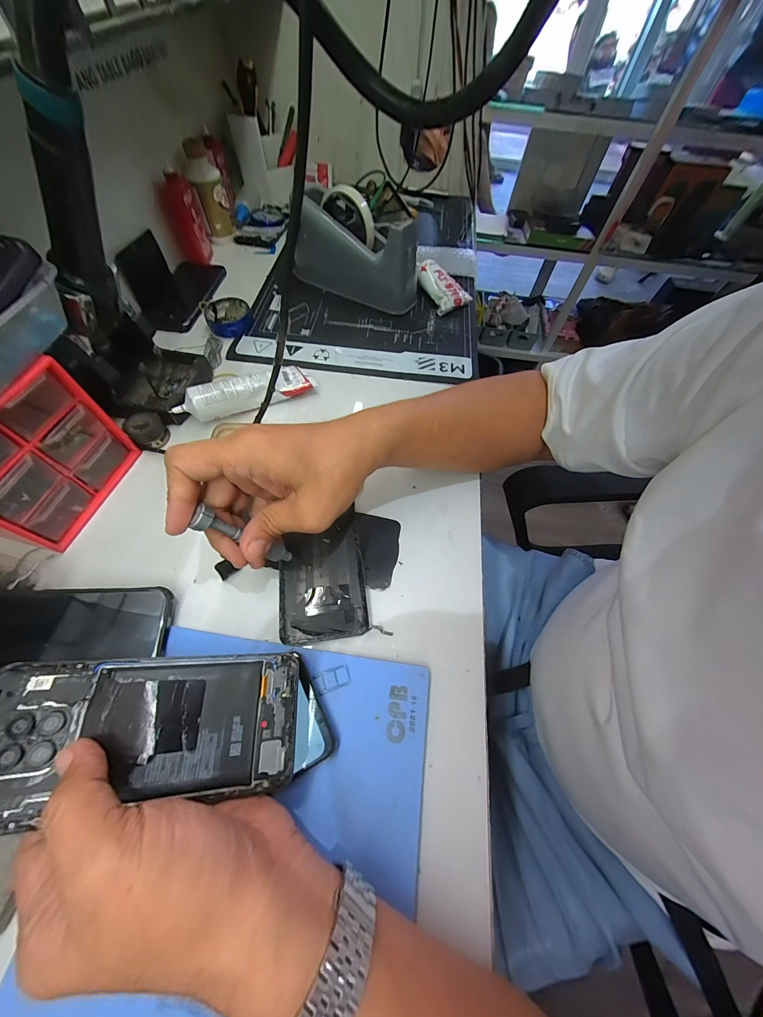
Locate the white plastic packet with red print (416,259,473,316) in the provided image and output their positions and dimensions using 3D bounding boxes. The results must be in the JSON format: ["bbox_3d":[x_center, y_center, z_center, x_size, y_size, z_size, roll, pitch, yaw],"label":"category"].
[{"bbox_3d":[0.089,-0.348,0.501,0.057,0.017,0.093,-35,82,-7],"label":"white plastic packet with red print"}]

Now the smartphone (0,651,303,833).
[{"bbox_3d":[-0.130,0.122,0.183,0.161,0.010,0.072,7,60,-18],"label":"smartphone"}]

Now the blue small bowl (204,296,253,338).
[{"bbox_3d":[-0.217,-0.275,0.458,0.061,0.020,0.071,-20,64,-14],"label":"blue small bowl"}]

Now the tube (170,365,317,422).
[{"bbox_3d":[-0.157,-0.138,0.381,0.152,0.036,0.033,-24,65,-16],"label":"tube"}]

